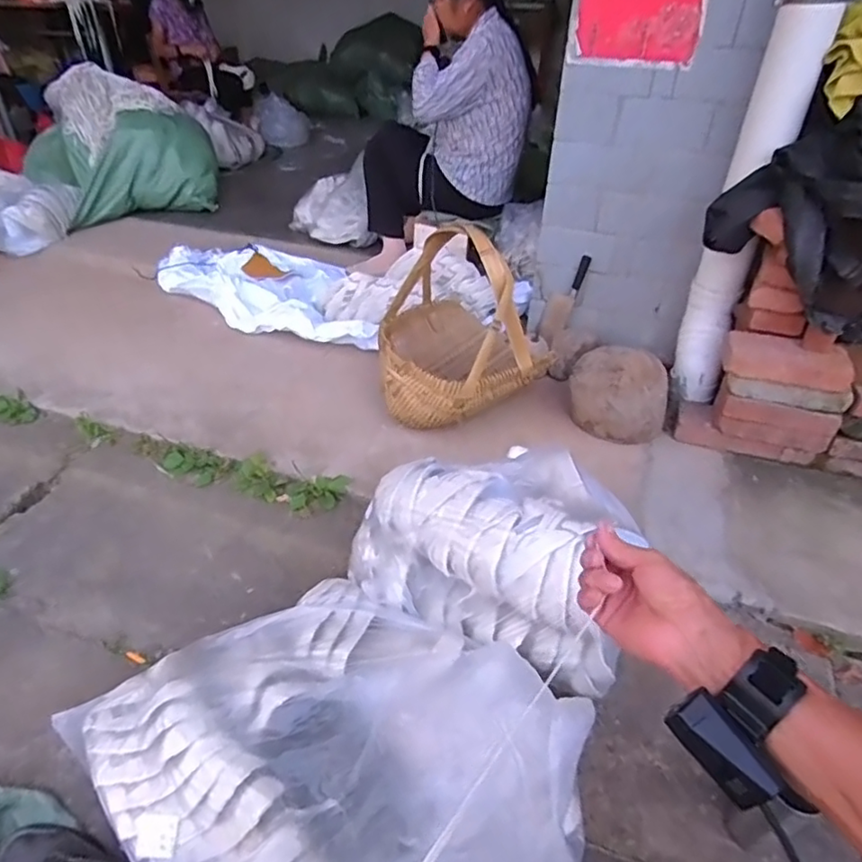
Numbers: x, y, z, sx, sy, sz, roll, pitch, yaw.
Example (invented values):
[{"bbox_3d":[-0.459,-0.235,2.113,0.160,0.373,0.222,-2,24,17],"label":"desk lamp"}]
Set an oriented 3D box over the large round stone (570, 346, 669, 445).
[{"bbox_3d":[0.459,-0.089,1.440,0.230,0.183,0.216,15,40,14],"label":"large round stone"}]

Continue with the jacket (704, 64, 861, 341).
[{"bbox_3d":[0.806,-0.454,1.234,0.264,0.388,0.357,-27,45,-33],"label":"jacket"}]

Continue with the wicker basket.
[{"bbox_3d":[0.080,-0.259,1.436,0.403,0.416,0.419,-2,36,-5],"label":"wicker basket"}]

